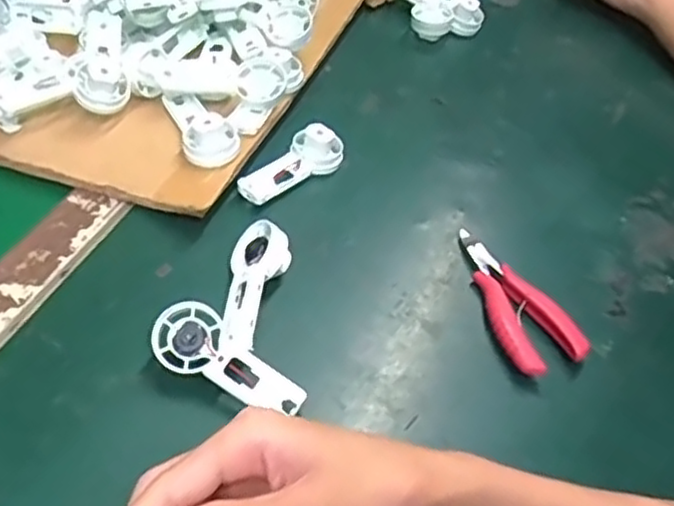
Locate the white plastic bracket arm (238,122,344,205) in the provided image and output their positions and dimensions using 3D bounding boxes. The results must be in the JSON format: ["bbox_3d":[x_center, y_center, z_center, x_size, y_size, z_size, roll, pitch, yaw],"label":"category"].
[{"bbox_3d":[-0.032,-0.069,0.538,0.036,0.026,0.091,33,51,22],"label":"white plastic bracket arm"}]

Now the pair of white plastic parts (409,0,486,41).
[{"bbox_3d":[0.104,-0.245,0.719,0.073,0.036,0.078,4,47,-4],"label":"pair of white plastic parts"}]

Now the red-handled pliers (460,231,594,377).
[{"bbox_3d":[0.111,0.031,0.480,0.048,0.017,0.120,-19,52,-24],"label":"red-handled pliers"}]

